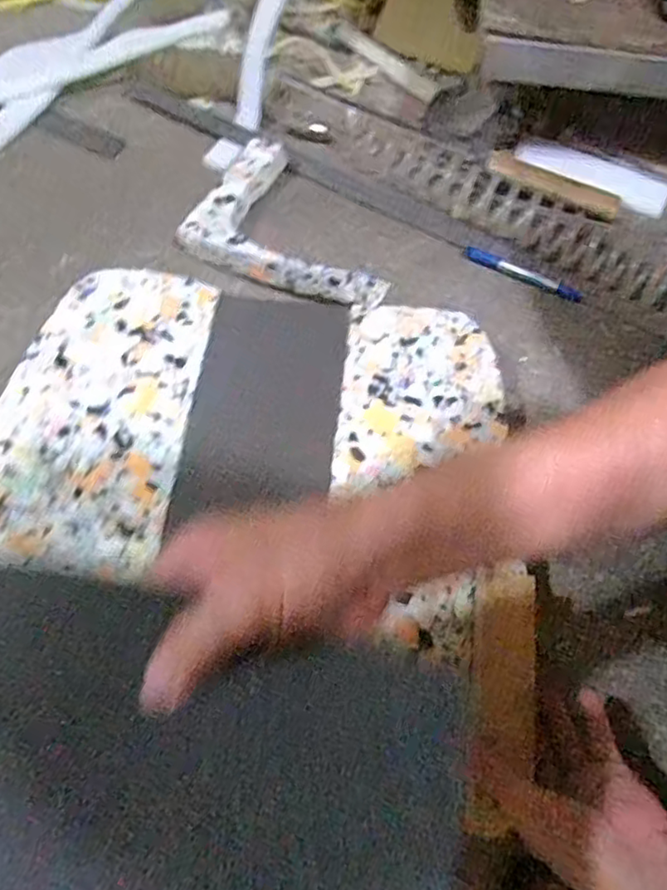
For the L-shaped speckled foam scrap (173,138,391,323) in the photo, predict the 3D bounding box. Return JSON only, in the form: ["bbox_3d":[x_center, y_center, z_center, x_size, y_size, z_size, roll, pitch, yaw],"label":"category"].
[{"bbox_3d":[-0.032,-0.233,0.679,0.252,0.060,0.164,30,67,13],"label":"L-shaped speckled foam scrap"}]

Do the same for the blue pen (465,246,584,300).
[{"bbox_3d":[0.207,-0.189,0.690,0.134,0.009,0.018,25,66,11],"label":"blue pen"}]

